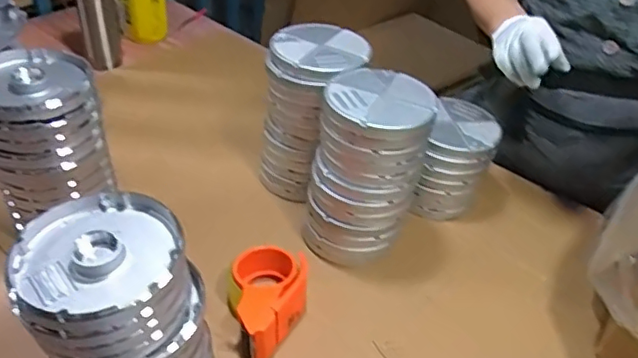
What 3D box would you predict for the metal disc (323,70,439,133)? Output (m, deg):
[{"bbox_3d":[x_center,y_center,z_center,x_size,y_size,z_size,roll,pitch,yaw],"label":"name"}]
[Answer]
[{"bbox_3d":[0.073,-0.102,0.703,0.129,0.014,0.129,-5,40,-13],"label":"metal disc"}]

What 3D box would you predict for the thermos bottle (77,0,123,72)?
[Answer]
[{"bbox_3d":[-0.426,-0.316,1.110,0.073,0.196,0.064,-13,43,-21],"label":"thermos bottle"}]

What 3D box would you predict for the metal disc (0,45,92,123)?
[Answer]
[{"bbox_3d":[-0.341,-0.117,0.676,0.126,0.019,0.147,-17,45,-26],"label":"metal disc"}]

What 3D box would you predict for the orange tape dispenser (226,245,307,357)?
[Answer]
[{"bbox_3d":[-0.059,0.147,0.695,0.095,0.060,0.135,-2,40,-10],"label":"orange tape dispenser"}]

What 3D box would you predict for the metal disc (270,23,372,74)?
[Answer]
[{"bbox_3d":[0.004,-0.184,0.799,0.129,0.011,0.129,4,39,-3],"label":"metal disc"}]

